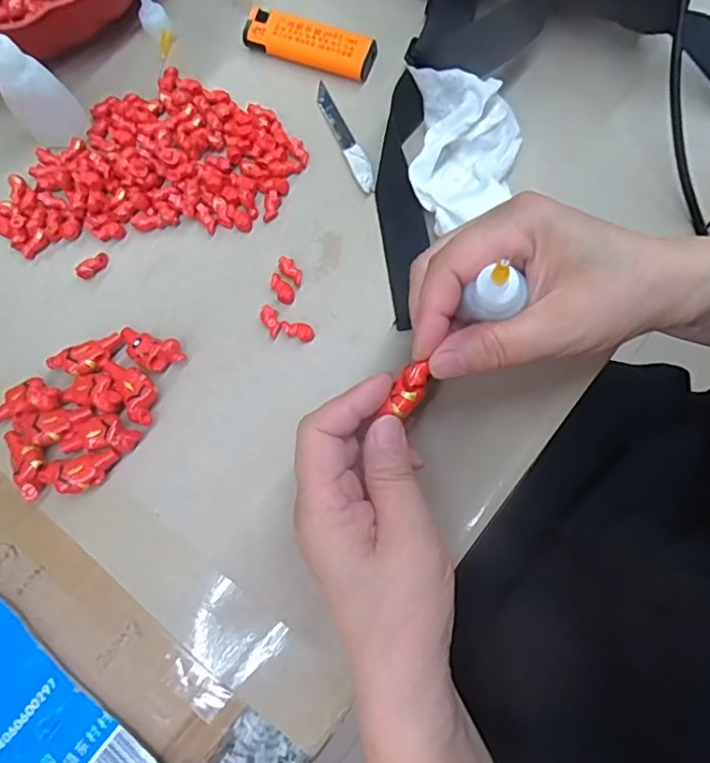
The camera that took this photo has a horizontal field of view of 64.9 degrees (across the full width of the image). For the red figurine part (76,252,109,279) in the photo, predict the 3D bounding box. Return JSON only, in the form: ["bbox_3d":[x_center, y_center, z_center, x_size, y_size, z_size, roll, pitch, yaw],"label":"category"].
[{"bbox_3d":[-0.147,-0.065,0.313,0.018,0.005,0.009,-40,79,-7],"label":"red figurine part"}]

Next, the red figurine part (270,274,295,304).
[{"bbox_3d":[-0.040,-0.051,0.304,0.010,0.004,0.019,-39,79,-7],"label":"red figurine part"}]

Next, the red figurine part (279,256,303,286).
[{"bbox_3d":[-0.035,-0.061,0.307,0.009,0.007,0.018,-37,93,-6],"label":"red figurine part"}]

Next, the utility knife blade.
[{"bbox_3d":[-0.006,-0.144,0.326,0.011,0.005,0.080,-24,78,-4],"label":"utility knife blade"}]

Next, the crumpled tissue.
[{"bbox_3d":[0.059,-0.121,0.300,0.057,0.036,0.081,-1,77,2],"label":"crumpled tissue"}]

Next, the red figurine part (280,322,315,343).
[{"bbox_3d":[-0.030,-0.028,0.298,0.019,0.005,0.010,20,79,6],"label":"red figurine part"}]

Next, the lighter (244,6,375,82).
[{"bbox_3d":[-0.028,-0.204,0.337,0.082,0.016,0.022,22,79,6],"label":"lighter"}]

